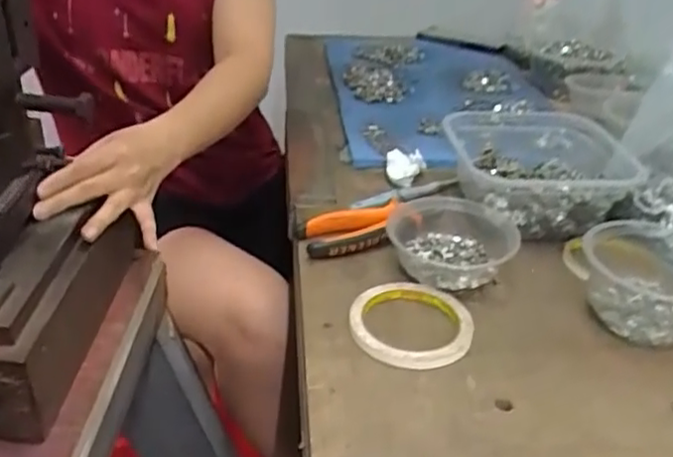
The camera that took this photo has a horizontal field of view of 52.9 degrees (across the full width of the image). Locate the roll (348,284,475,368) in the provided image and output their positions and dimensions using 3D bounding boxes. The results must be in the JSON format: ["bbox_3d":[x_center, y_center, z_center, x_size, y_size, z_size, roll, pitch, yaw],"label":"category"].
[{"bbox_3d":[0.062,0.074,0.546,0.094,0.017,0.094,2,31,-1],"label":"roll"}]

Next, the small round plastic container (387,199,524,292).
[{"bbox_3d":[0.105,0.011,0.612,0.113,0.035,0.104,2,31,-1],"label":"small round plastic container"}]

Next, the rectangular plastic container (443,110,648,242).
[{"bbox_3d":[0.216,-0.066,0.728,0.174,0.068,0.200,1,31,-3],"label":"rectangular plastic container"}]

